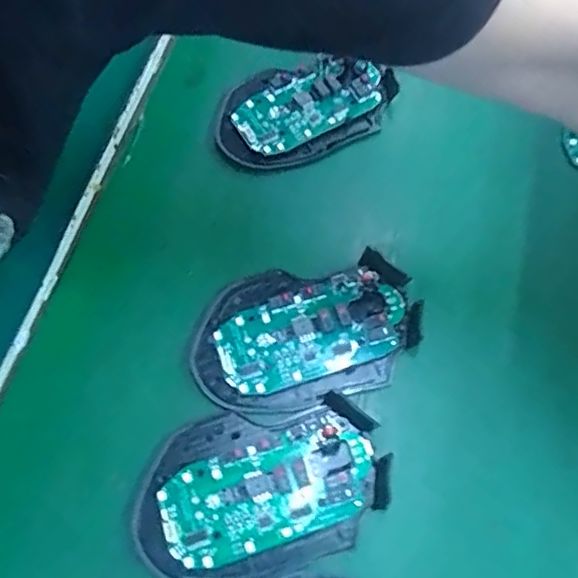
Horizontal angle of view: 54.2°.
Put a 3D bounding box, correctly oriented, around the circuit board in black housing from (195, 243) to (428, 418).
[{"bbox_3d":[0.009,0.020,0.289,0.114,0.011,0.071,-13,65,-4],"label":"circuit board in black housing"}]

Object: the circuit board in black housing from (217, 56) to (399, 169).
[{"bbox_3d":[0.011,-0.111,0.351,0.109,0.019,0.060,-23,65,-7],"label":"circuit board in black housing"}]

